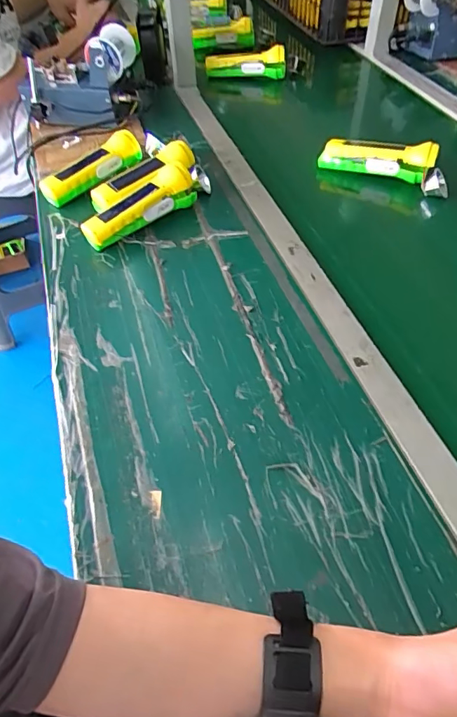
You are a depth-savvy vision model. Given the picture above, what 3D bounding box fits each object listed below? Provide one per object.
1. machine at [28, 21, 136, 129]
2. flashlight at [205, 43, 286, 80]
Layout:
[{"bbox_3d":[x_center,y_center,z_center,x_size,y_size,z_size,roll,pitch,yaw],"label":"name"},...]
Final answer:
[{"bbox_3d":[-0.256,-0.475,0.811,0.188,0.121,0.110,1,51,5],"label":"machine"},{"bbox_3d":[0.034,-0.582,0.938,0.158,0.043,0.038,-4,51,2],"label":"flashlight"}]

